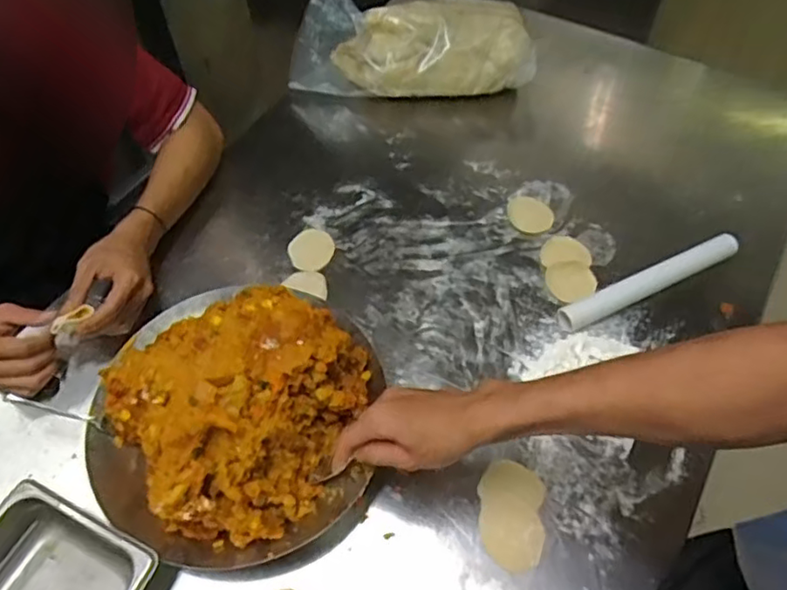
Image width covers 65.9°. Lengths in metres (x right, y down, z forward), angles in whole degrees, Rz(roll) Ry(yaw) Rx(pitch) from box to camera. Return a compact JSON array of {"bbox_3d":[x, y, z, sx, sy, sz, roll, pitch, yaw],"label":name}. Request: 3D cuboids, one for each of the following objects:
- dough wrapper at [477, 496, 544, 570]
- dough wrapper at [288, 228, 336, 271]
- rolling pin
[{"bbox_3d":[0.123,0.244,0.628,0.063,0.009,0.073,-22,60,-13],"label":"dough wrapper"},{"bbox_3d":[-0.113,-0.064,0.839,0.060,0.009,0.075,-16,58,-9],"label":"dough wrapper"},{"bbox_3d":[0.332,-0.018,0.783,0.265,0.026,0.033,-24,60,-14],"label":"rolling pin"}]

